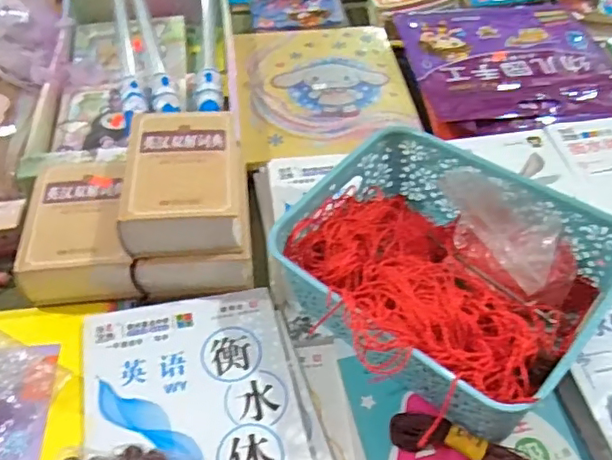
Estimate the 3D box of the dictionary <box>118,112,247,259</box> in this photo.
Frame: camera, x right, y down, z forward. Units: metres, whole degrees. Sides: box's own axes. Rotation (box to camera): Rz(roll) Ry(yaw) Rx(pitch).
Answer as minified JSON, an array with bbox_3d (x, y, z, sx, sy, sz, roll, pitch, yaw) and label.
[{"bbox_3d":[-0.122,-0.047,0.582,0.114,0.061,0.154,-5,50,-5],"label":"dictionary"}]

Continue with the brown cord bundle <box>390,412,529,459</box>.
[{"bbox_3d":[0.131,0.185,0.484,0.120,0.023,0.033,21,53,16],"label":"brown cord bundle"}]

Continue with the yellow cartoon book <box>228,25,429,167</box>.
[{"bbox_3d":[0.024,-0.210,0.835,0.250,0.020,0.289,-6,50,-6],"label":"yellow cartoon book"}]

